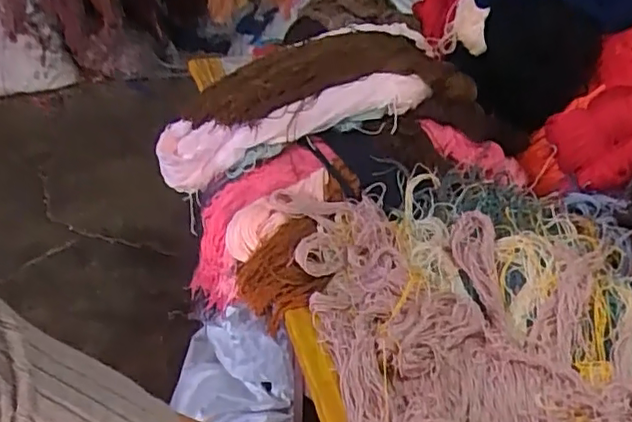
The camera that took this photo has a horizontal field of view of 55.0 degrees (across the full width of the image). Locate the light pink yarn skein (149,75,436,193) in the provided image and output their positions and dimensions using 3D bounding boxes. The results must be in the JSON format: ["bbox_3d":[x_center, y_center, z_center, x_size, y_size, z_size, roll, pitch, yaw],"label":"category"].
[{"bbox_3d":[-0.040,-0.106,0.806,0.382,0.098,0.074,-16,36,9],"label":"light pink yarn skein"}]

